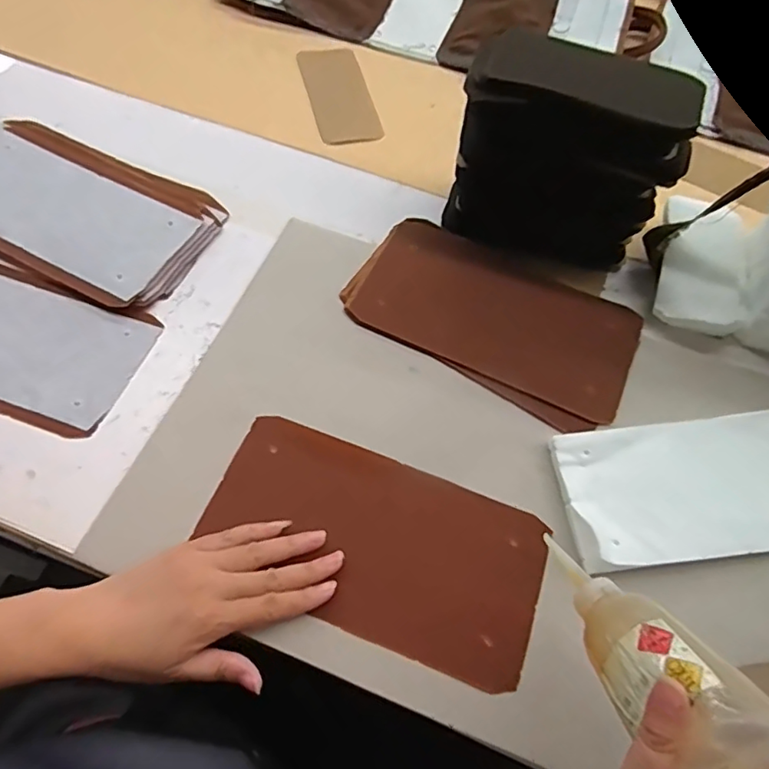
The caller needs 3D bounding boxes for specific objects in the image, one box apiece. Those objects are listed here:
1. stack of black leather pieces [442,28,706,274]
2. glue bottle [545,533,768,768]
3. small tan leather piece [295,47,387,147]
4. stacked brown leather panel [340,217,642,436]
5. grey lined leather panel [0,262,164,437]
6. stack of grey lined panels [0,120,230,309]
[{"bbox_3d":[0.154,-0.195,0.496,0.187,0.178,0.069,26,64,9],"label":"stack of black leather pieces"},{"bbox_3d":[0.140,0.145,0.326,0.054,0.044,0.161,-19,23,-11],"label":"glue bottle"},{"bbox_3d":[-0.055,-0.344,0.663,0.068,0.009,0.166,-16,65,-2],"label":"small tan leather piece"},{"bbox_3d":[0.101,-0.067,0.521,0.258,0.011,0.145,28,65,10],"label":"stacked brown leather panel"},{"bbox_3d":[-0.335,-0.045,0.490,0.250,0.007,0.124,19,63,6],"label":"grey lined leather panel"},{"bbox_3d":[-0.303,-0.174,0.549,0.267,0.018,0.150,23,64,8],"label":"stack of grey lined panels"}]

